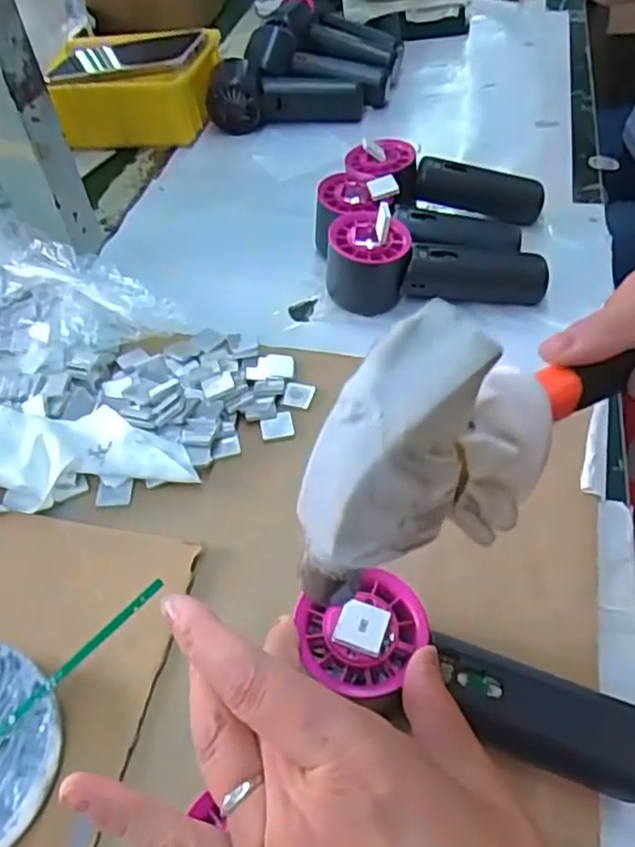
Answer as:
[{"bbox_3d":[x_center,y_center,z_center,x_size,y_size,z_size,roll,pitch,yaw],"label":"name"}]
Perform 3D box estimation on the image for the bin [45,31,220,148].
[{"bbox_3d":[-0.184,-0.353,0.697,0.151,0.072,0.133,4,50,7],"label":"bin"}]

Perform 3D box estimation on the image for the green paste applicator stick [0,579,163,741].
[{"bbox_3d":[-0.120,0.117,0.310,0.111,0.008,0.007,-43,58,-7],"label":"green paste applicator stick"}]

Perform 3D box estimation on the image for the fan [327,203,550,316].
[{"bbox_3d":[0.084,-0.110,0.480,0.157,0.057,0.051,6,50,8],"label":"fan"}]

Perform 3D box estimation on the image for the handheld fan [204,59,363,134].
[{"bbox_3d":[-0.032,-0.333,0.685,0.154,0.050,0.052,0,50,4],"label":"handheld fan"}]

